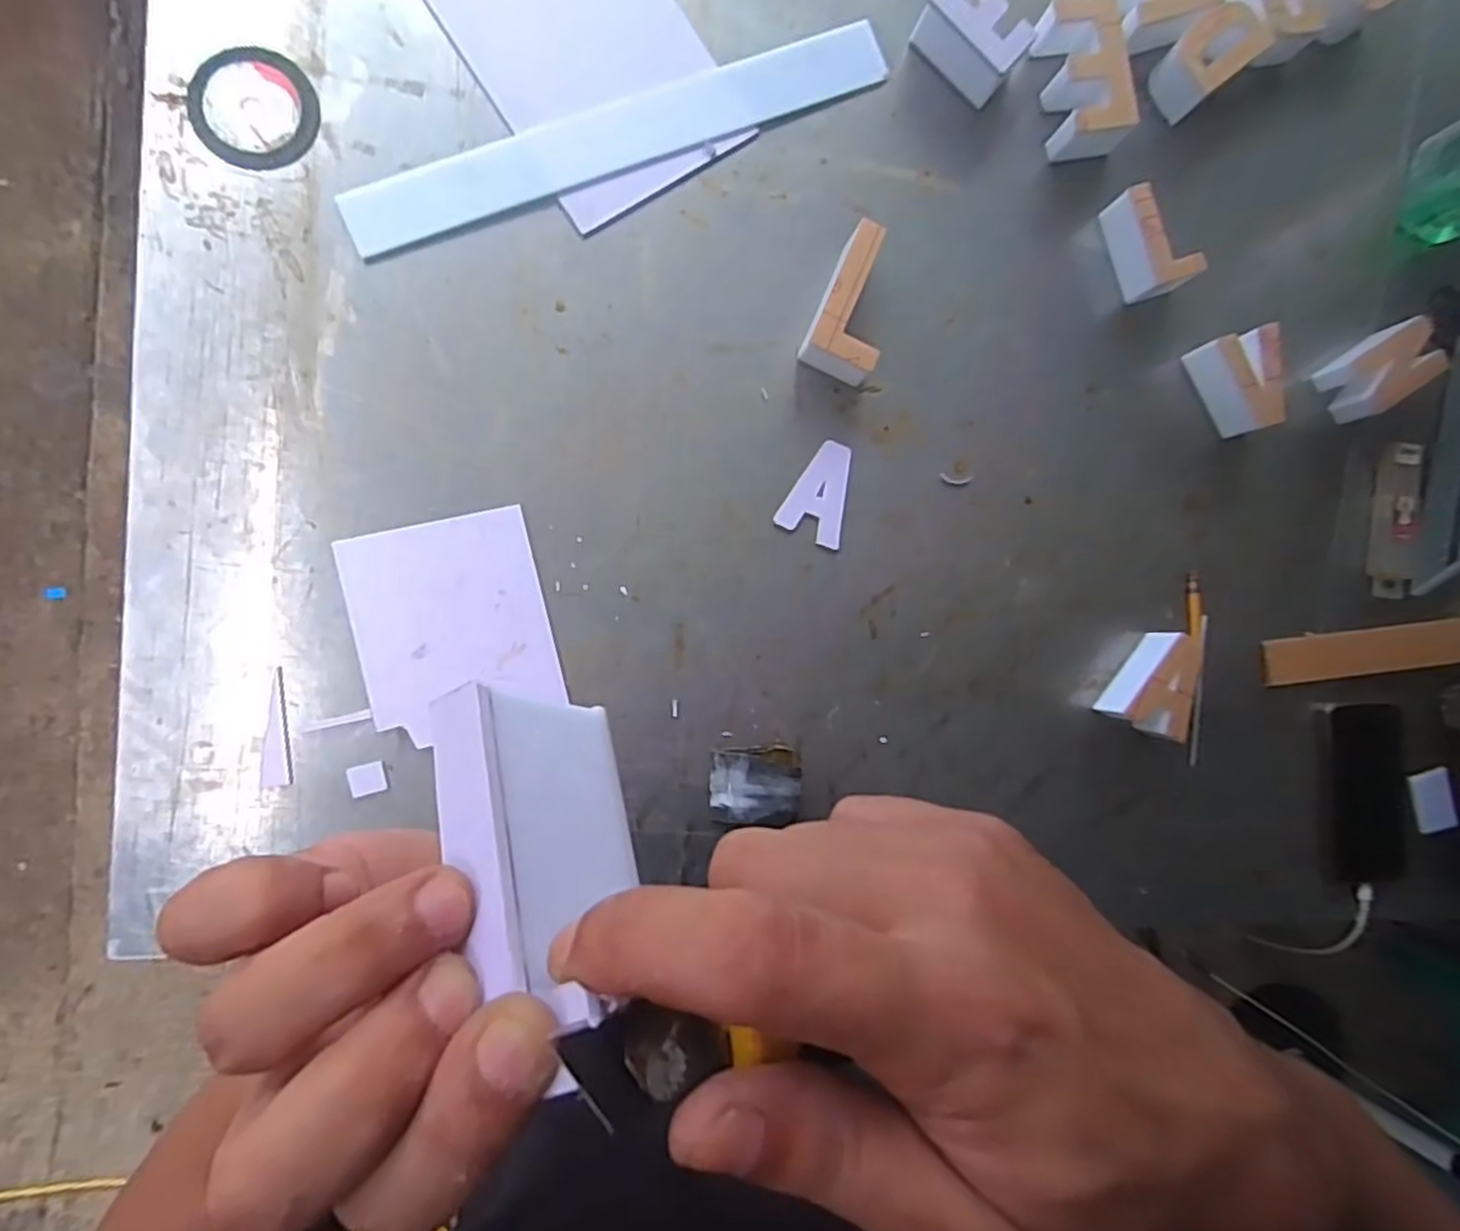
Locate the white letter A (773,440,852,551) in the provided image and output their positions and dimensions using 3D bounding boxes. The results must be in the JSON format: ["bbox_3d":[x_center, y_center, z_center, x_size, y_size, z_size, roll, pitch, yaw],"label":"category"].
[{"bbox_3d":[0.078,-0.102,0.624,0.054,0.004,0.083,24,84,-7],"label":"white letter A"}]

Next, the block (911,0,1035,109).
[{"bbox_3d":[0.201,-0.480,0.632,0.087,0.051,0.054,39,83,-6],"label":"block"}]

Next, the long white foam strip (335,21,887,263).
[{"bbox_3d":[-0.082,-0.384,0.607,0.449,0.005,0.058,-25,92,-9],"label":"long white foam strip"}]

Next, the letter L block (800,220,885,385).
[{"bbox_3d":[0.102,-0.251,0.612,0.055,0.048,0.109,20,85,-8],"label":"letter L block"}]

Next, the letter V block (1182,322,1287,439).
[{"bbox_3d":[0.445,-0.202,0.663,0.062,0.047,0.085,-15,90,-9],"label":"letter V block"}]

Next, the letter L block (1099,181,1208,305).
[{"bbox_3d":[0.362,-0.322,0.656,0.054,0.050,0.089,-21,91,-9],"label":"letter L block"}]

